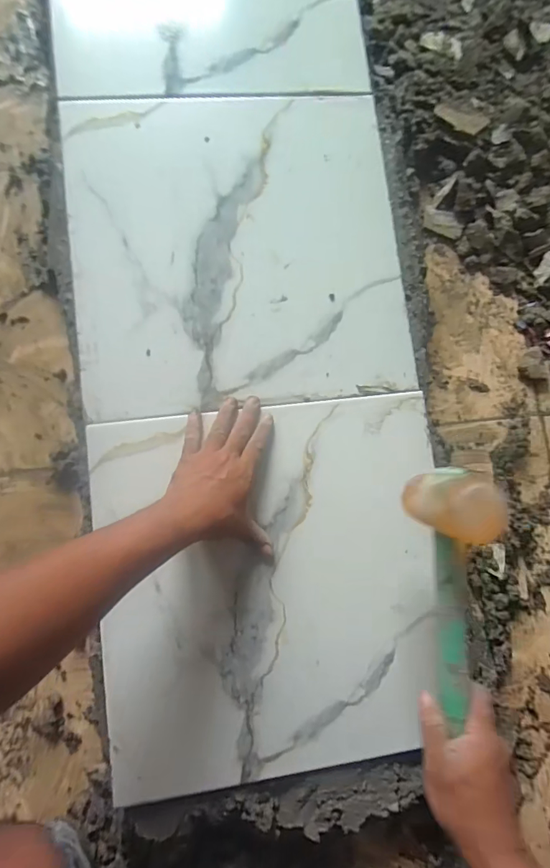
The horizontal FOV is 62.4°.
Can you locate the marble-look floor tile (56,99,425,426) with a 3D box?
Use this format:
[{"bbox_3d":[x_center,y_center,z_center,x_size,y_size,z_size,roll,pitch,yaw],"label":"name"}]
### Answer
[{"bbox_3d":[-0.041,-0.225,0.551,0.389,0.011,0.386,-7,85,-6],"label":"marble-look floor tile"}]

